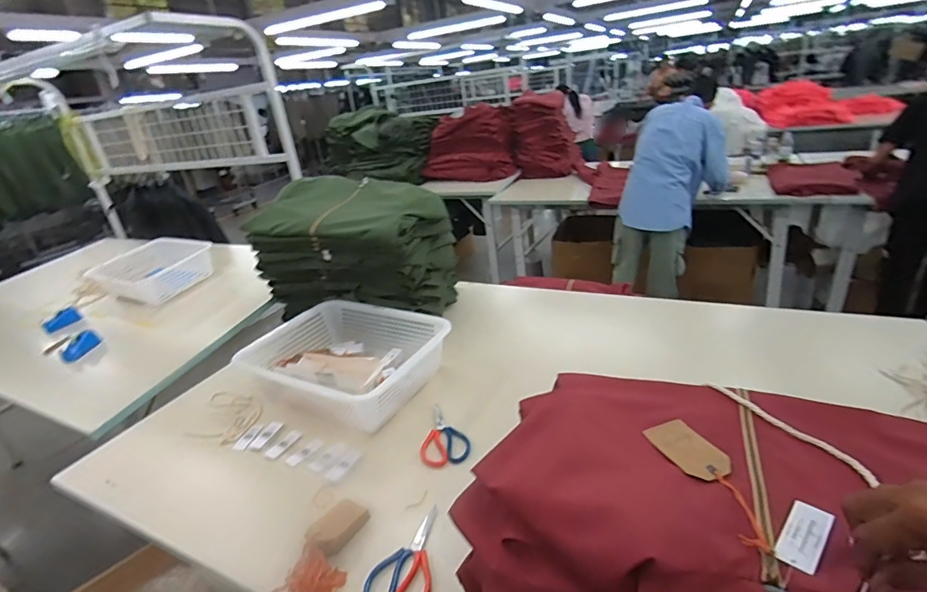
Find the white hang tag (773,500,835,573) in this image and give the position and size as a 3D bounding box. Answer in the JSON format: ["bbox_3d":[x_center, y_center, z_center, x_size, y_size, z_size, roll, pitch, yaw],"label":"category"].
[{"bbox_3d":[0.336,0.236,0.450,0.083,0.004,0.034,-26,26,-37],"label":"white hang tag"}]

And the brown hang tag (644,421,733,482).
[{"bbox_3d":[0.282,0.190,0.564,0.061,0.006,0.100,-14,20,-13],"label":"brown hang tag"}]

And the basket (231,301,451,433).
[{"bbox_3d":[-0.310,0.172,1.174,0.474,0.142,0.362,6,28,27],"label":"basket"}]

